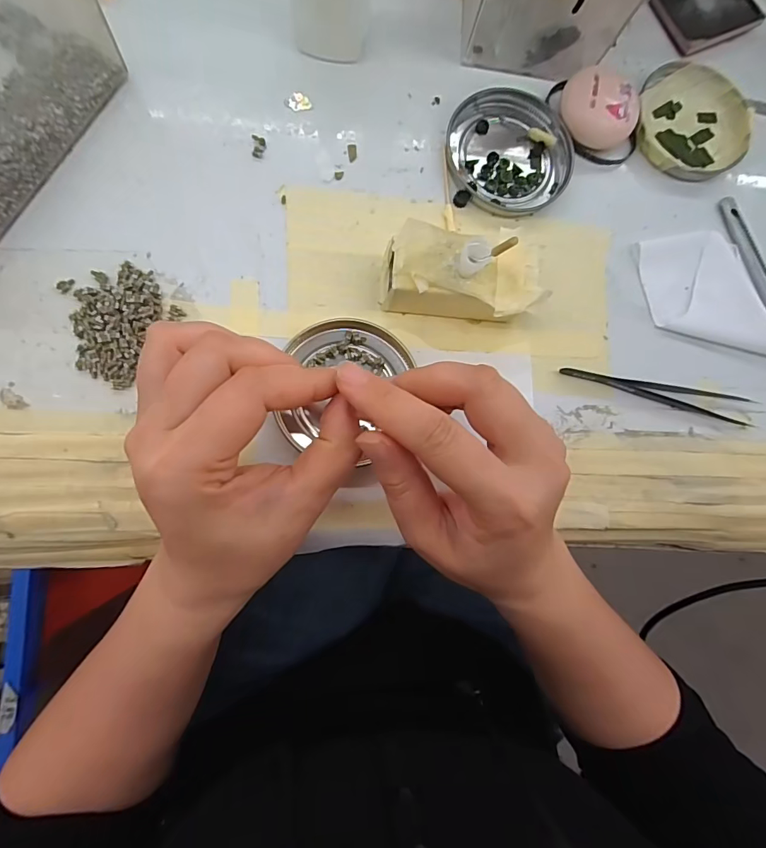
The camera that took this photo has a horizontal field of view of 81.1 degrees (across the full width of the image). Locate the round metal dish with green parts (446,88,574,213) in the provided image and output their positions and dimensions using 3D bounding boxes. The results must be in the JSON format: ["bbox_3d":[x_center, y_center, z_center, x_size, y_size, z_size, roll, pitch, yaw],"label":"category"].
[{"bbox_3d":[0.078,-0.168,0.277,0.075,0.009,0.076,-22,86,-11],"label":"round metal dish with green parts"}]

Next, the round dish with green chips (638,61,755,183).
[{"bbox_3d":[0.205,-0.199,0.295,0.074,0.010,0.082,24,81,-4],"label":"round dish with green chips"}]

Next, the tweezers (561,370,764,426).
[{"bbox_3d":[0.168,-0.021,0.271,0.124,0.006,0.015,14,82,-6],"label":"tweezers"}]

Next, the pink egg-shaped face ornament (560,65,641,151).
[{"bbox_3d":[0.133,-0.193,0.278,0.048,0.022,0.039,29,81,-3],"label":"pink egg-shaped face ornament"}]

